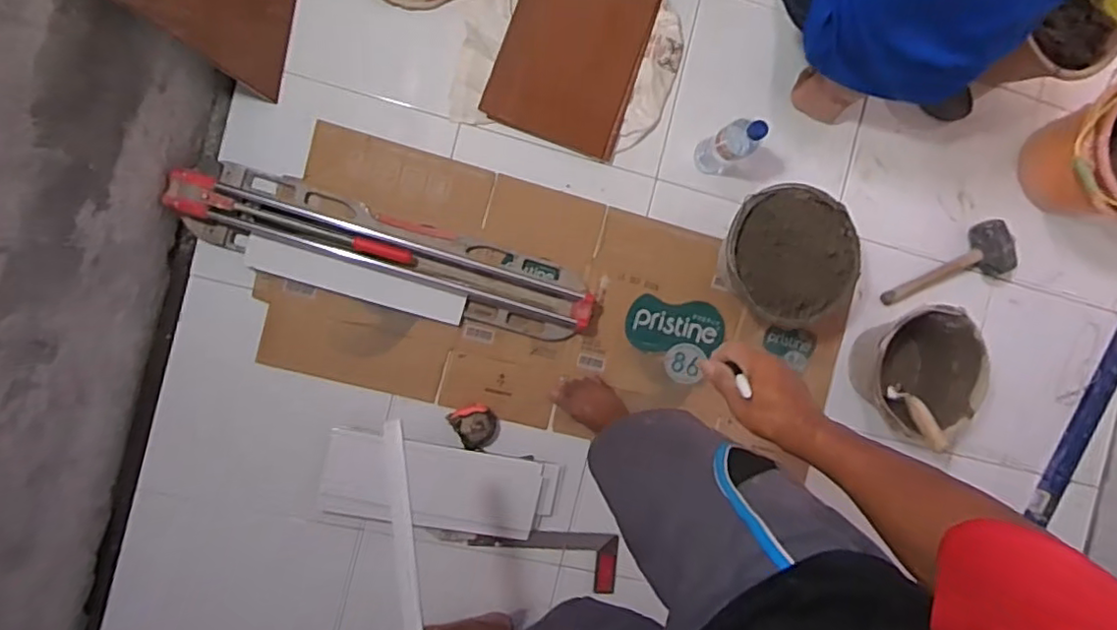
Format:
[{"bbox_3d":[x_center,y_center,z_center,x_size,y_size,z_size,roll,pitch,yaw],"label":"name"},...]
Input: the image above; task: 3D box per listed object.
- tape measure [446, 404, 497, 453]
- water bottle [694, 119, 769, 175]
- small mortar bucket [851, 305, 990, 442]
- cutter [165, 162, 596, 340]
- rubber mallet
[{"bbox_3d":[-0.158,0.216,1.182,0.081,0.041,0.091,-30,95,-7],"label":"tape measure"},{"bbox_3d":[0.327,-0.317,1.127,0.063,0.225,0.073,-34,96,-7],"label":"water bottle"},{"bbox_3d":[0.711,0.114,1.242,0.230,0.155,0.258,-3,92,-9],"label":"small mortar bucket"},{"bbox_3d":[-0.294,-0.111,1.110,0.731,0.099,0.149,17,89,-9],"label":"cutter"},{"bbox_3d":[0.826,-0.102,1.293,0.293,0.056,0.116,-23,95,-8],"label":"rubber mallet"}]

